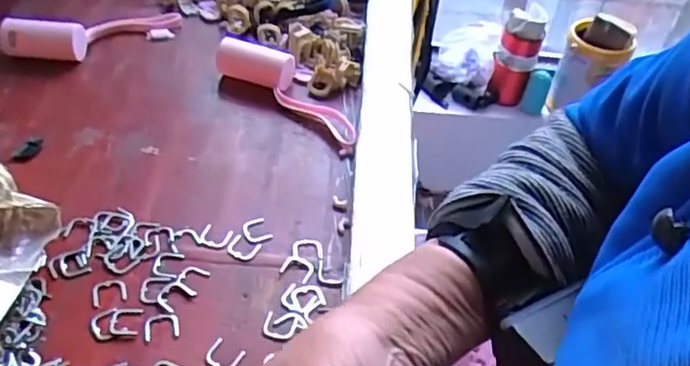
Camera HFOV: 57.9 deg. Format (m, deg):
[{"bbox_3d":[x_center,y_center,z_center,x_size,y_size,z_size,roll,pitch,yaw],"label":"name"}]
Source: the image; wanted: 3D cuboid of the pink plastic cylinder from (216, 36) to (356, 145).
[{"bbox_3d":[-0.044,-0.081,0.517,0.151,0.033,0.035,31,49,25],"label":"pink plastic cylinder"}]

